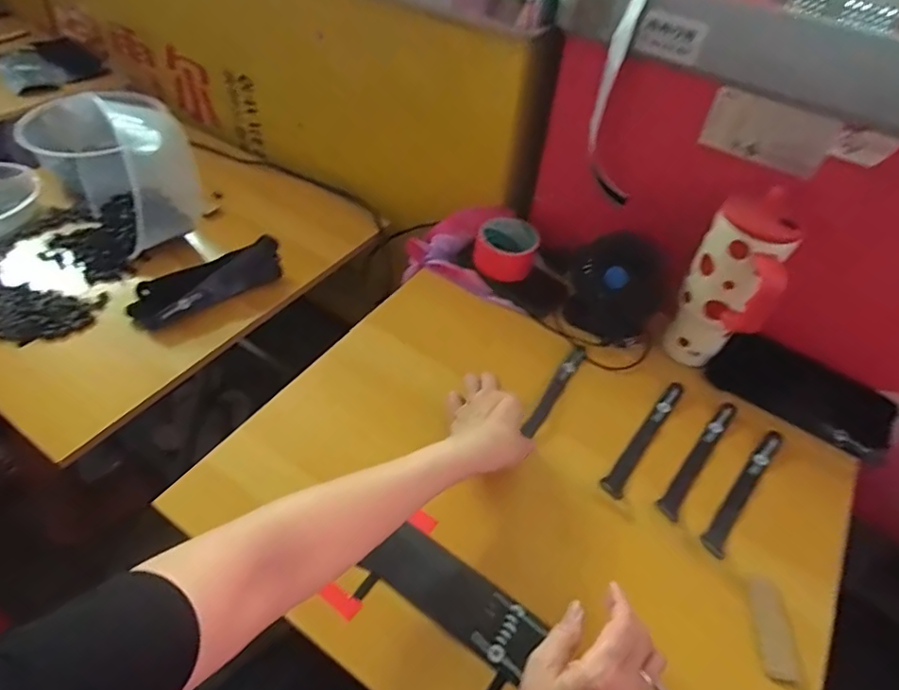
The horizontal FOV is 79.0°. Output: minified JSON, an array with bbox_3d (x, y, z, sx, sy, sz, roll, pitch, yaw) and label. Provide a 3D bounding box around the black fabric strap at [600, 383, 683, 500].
[{"bbox_3d":[0.226,0.103,0.630,0.024,0.005,0.195,31,52,21],"label":"black fabric strap"}]

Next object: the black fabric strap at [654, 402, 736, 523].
[{"bbox_3d":[0.284,0.126,0.615,0.021,0.005,0.189,34,54,24],"label":"black fabric strap"}]

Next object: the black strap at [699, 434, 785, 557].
[{"bbox_3d":[0.319,0.156,0.591,0.023,0.011,0.188,34,54,24],"label":"black strap"}]

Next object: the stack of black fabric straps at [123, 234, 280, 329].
[{"bbox_3d":[-0.346,-0.087,0.787,0.218,0.061,0.055,-27,55,-26],"label":"stack of black fabric straps"}]

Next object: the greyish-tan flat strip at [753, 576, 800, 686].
[{"bbox_3d":[0.294,0.256,0.494,0.031,0.008,0.090,12,48,6],"label":"greyish-tan flat strip"}]

